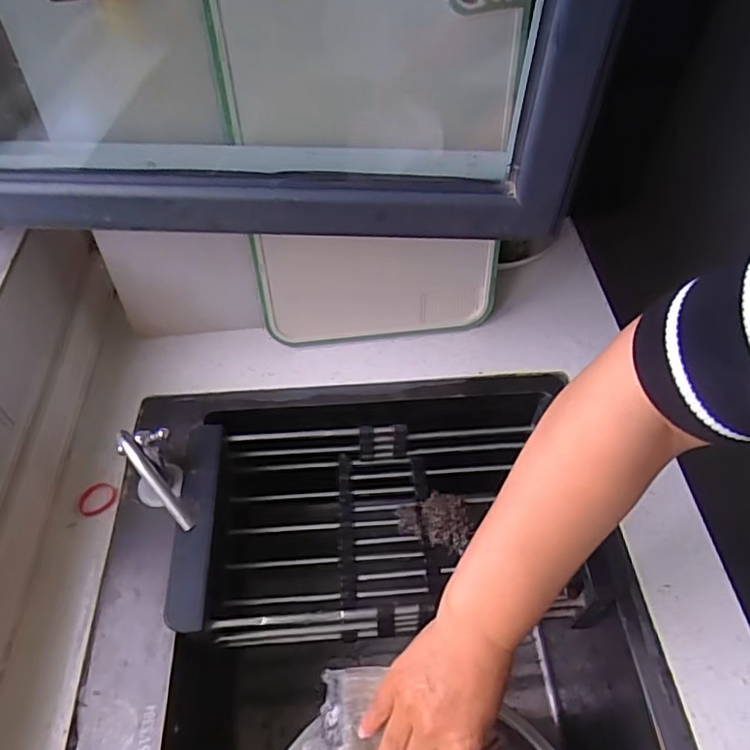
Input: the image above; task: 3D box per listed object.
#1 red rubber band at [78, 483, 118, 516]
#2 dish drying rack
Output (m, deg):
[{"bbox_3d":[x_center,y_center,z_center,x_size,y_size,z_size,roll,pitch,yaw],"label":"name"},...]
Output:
[{"bbox_3d":[-0.254,0.113,0.531,0.030,0.004,0.034,2,53,1],"label":"red rubber band"},{"bbox_3d":[-0.004,0.145,0.561,0.344,0.090,0.196,-2,53,-1],"label":"dish drying rack"}]

